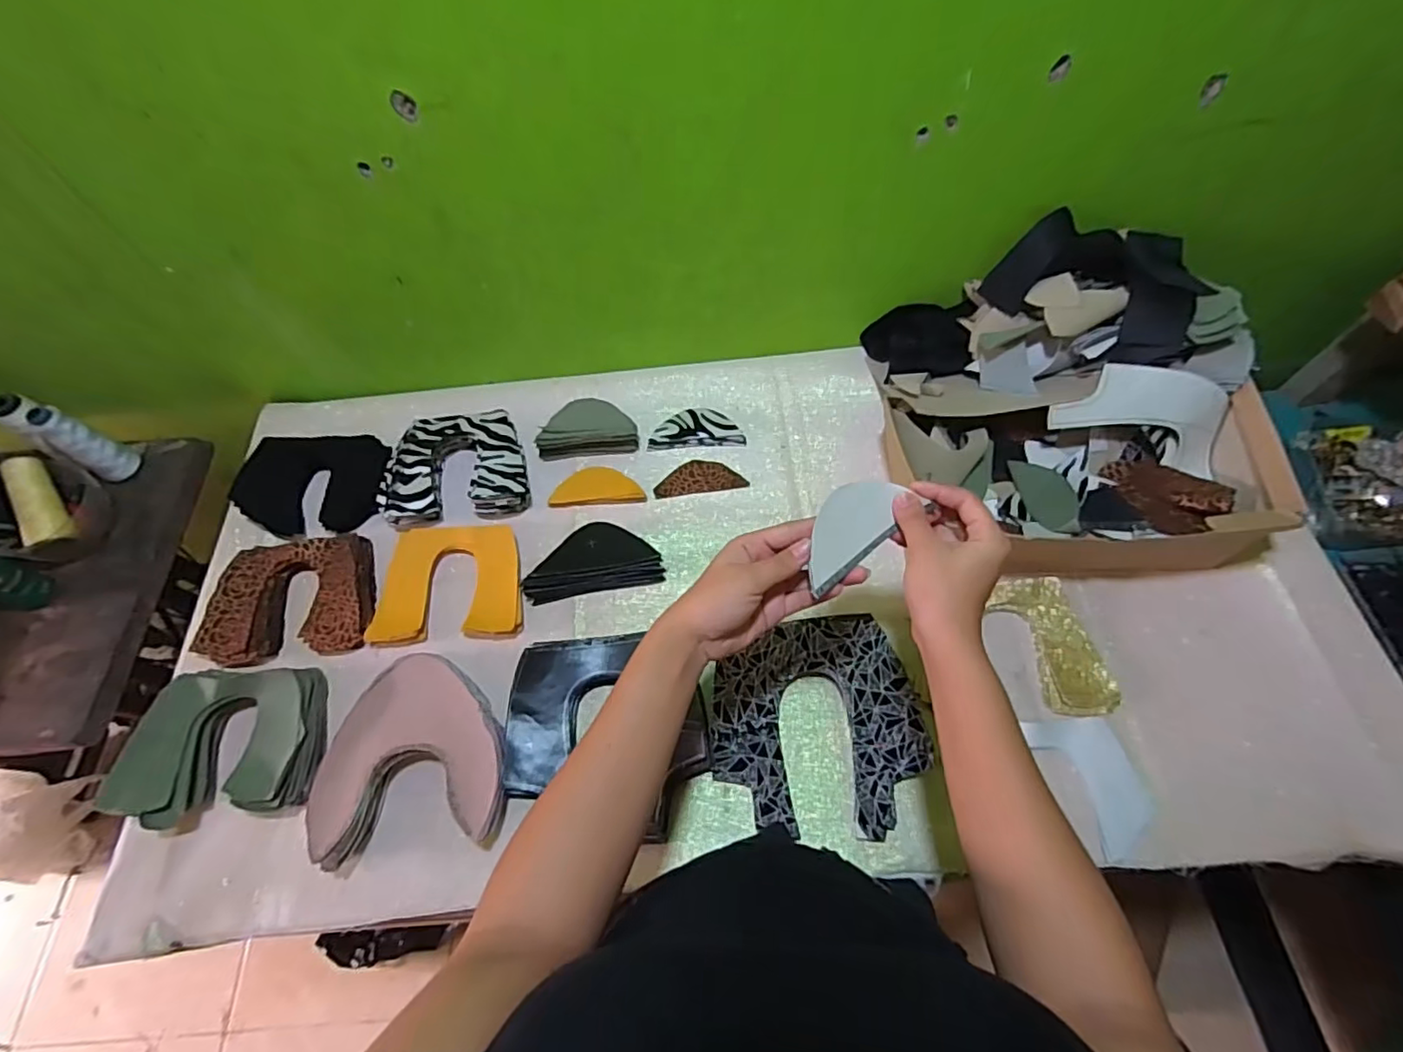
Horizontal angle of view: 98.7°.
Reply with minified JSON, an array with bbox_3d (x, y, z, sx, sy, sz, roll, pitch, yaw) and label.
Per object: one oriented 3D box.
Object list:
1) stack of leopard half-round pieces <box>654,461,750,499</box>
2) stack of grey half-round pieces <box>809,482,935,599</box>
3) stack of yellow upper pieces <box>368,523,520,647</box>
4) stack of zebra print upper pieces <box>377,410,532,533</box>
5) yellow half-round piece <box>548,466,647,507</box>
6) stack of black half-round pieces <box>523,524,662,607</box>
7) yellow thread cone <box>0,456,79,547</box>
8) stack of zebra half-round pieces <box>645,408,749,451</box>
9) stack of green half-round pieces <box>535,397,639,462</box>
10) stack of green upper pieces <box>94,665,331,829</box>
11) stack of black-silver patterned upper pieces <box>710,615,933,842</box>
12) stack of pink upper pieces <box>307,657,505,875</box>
[{"bbox_3d":[-0.002,-0.057,0.711,0.105,0.005,0.044,-8,62,-1],"label":"stack of leopard half-round pieces"},{"bbox_3d":[0.104,0.001,0.424,0.092,0.008,0.050,-39,101,-19],"label":"stack of grey half-round pieces"},{"bbox_3d":[-0.267,0.059,0.646,0.149,0.018,0.130,-4,62,1],"label":"stack of yellow upper pieces"},{"bbox_3d":[-0.285,-0.071,0.703,0.166,0.047,0.135,-9,62,-1],"label":"stack of zebra print upper pieces"},{"bbox_3d":[-0.120,-0.046,0.705,0.109,0.010,0.049,0,62,3],"label":"yellow half-round piece"},{"bbox_3d":[-0.117,0.038,0.648,0.142,0.035,0.067,-12,62,-3],"label":"stack of black half-round pieces"},{"bbox_3d":[-0.753,-0.030,0.690,0.034,0.050,0.105,-22,88,-8],"label":"yellow thread cone"},{"bbox_3d":[-0.007,-0.118,0.732,0.112,0.012,0.051,-3,62,2],"label":"stack of zebra half-round pieces"},{"bbox_3d":[-0.138,-0.123,0.732,0.116,0.032,0.070,-6,62,0],"label":"stack of green half-round pieces"},{"bbox_3d":[-0.446,0.205,0.576,0.171,0.052,0.137,-9,62,-1],"label":"stack of green upper pieces"},{"bbox_3d":[0.105,0.184,0.557,0.189,0.036,0.185,-8,62,-1],"label":"stack of black-silver patterned upper pieces"},{"bbox_3d":[-0.266,0.204,0.559,0.169,0.043,0.178,-12,62,-3],"label":"stack of pink upper pieces"}]

